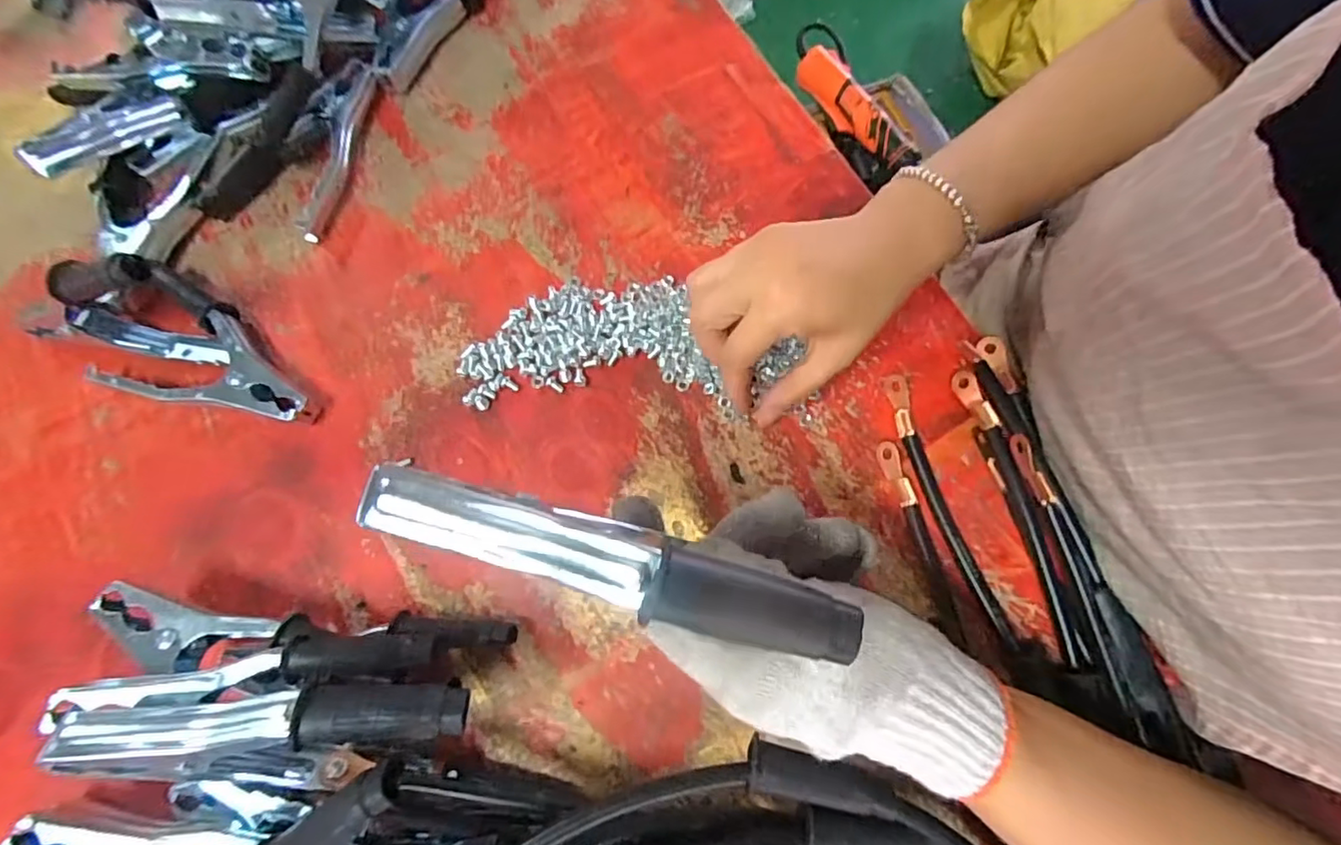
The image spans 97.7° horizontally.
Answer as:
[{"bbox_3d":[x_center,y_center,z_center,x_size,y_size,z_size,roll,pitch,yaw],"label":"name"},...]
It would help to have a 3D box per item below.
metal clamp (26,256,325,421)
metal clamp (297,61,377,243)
[{"bbox_3d":[-0.298,-0.044,0.356,0.186,0.031,0.074,28,75,10],"label":"metal clamp"},{"bbox_3d":[-0.231,-0.187,0.403,0.024,0.017,0.136,7,73,4],"label":"metal clamp"}]

